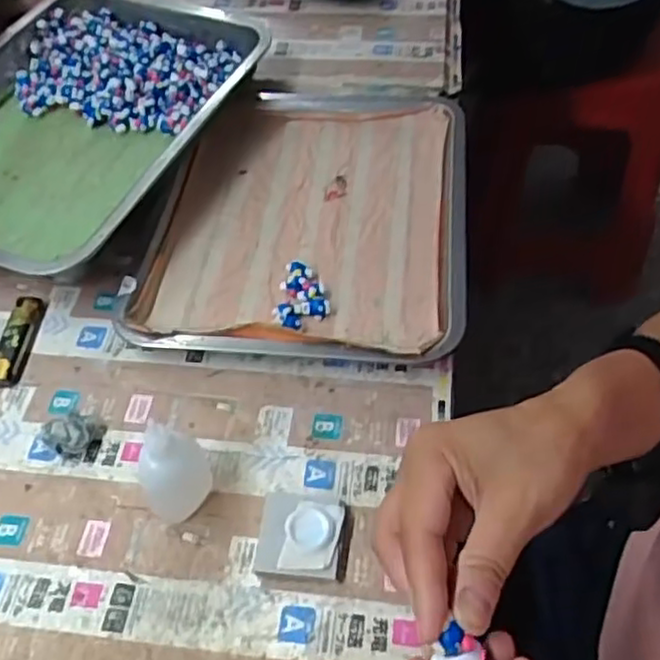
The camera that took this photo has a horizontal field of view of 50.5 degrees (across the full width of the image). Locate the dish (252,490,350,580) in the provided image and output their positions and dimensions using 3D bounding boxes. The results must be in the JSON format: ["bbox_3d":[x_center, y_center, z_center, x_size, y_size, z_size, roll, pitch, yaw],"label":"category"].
[{"bbox_3d":[-0.017,0.126,0.430,0.054,0.015,0.049,5,52,6],"label":"dish"}]

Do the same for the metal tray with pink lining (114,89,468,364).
[{"bbox_3d":[-0.015,-0.099,0.603,0.254,0.040,0.301,5,52,5],"label":"metal tray with pink lining"}]

